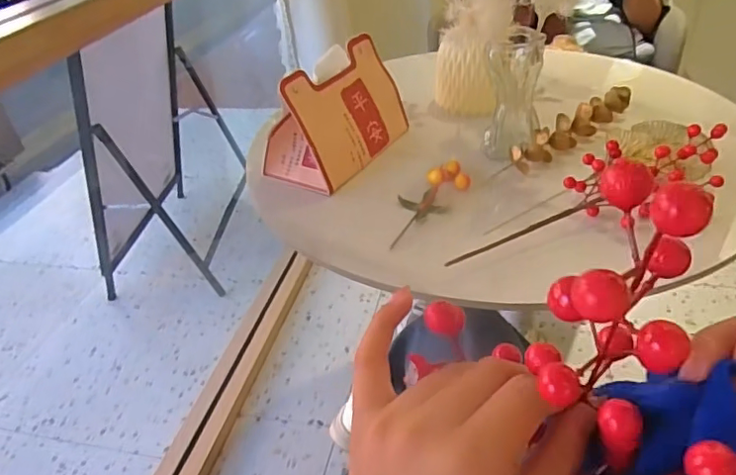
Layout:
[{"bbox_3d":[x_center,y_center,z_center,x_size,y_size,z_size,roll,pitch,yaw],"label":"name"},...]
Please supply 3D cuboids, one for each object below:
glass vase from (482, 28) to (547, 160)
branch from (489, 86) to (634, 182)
[{"bbox_3d":[0.181,-0.172,0.692,0.068,0.147,0.076,3,38,12],"label":"glass vase"},{"bbox_3d":[0.267,-0.138,0.714,0.260,0.039,0.042,-31,43,-29],"label":"branch"}]

